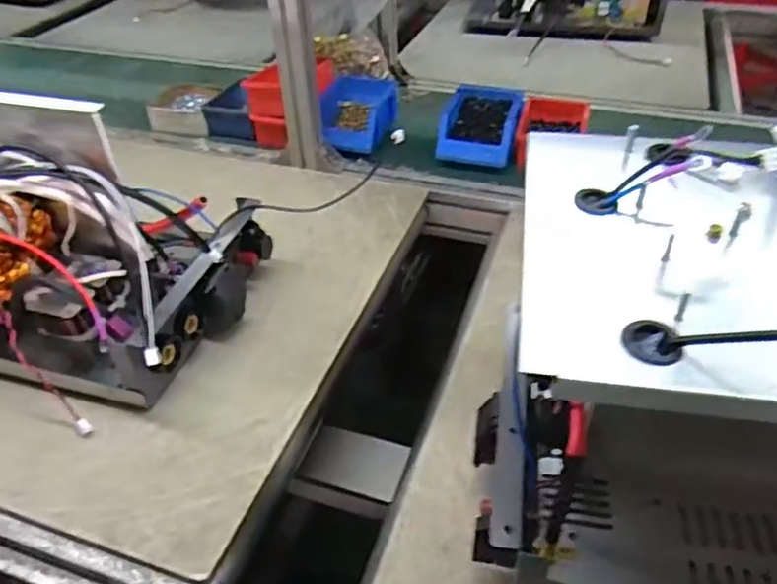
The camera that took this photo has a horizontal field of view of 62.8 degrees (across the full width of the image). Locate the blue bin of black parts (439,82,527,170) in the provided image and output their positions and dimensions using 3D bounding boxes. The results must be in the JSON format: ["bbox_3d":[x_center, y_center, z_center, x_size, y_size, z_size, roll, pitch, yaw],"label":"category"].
[{"bbox_3d":[0.143,-0.258,0.992,0.115,0.068,0.156,9,42,13],"label":"blue bin of black parts"}]

